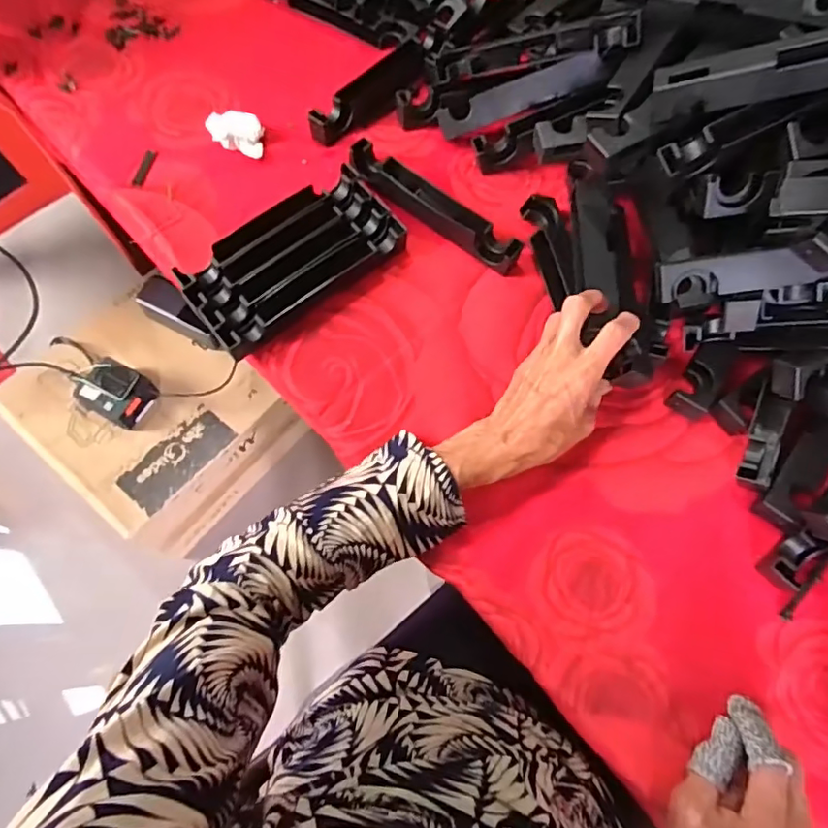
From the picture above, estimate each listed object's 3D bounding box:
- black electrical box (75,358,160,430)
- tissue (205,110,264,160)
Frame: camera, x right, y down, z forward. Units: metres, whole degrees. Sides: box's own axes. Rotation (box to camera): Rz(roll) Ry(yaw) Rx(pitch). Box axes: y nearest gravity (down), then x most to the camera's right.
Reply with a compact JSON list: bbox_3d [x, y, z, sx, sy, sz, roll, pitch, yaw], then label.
[{"bbox_3d":[-0.412,-0.030,0.767,0.089,0.051,0.073,29,70,7],"label":"black electrical box"},{"bbox_3d":[-0.179,-0.280,0.560,0.050,0.029,0.041,-14,70,-8],"label":"tissue"}]

